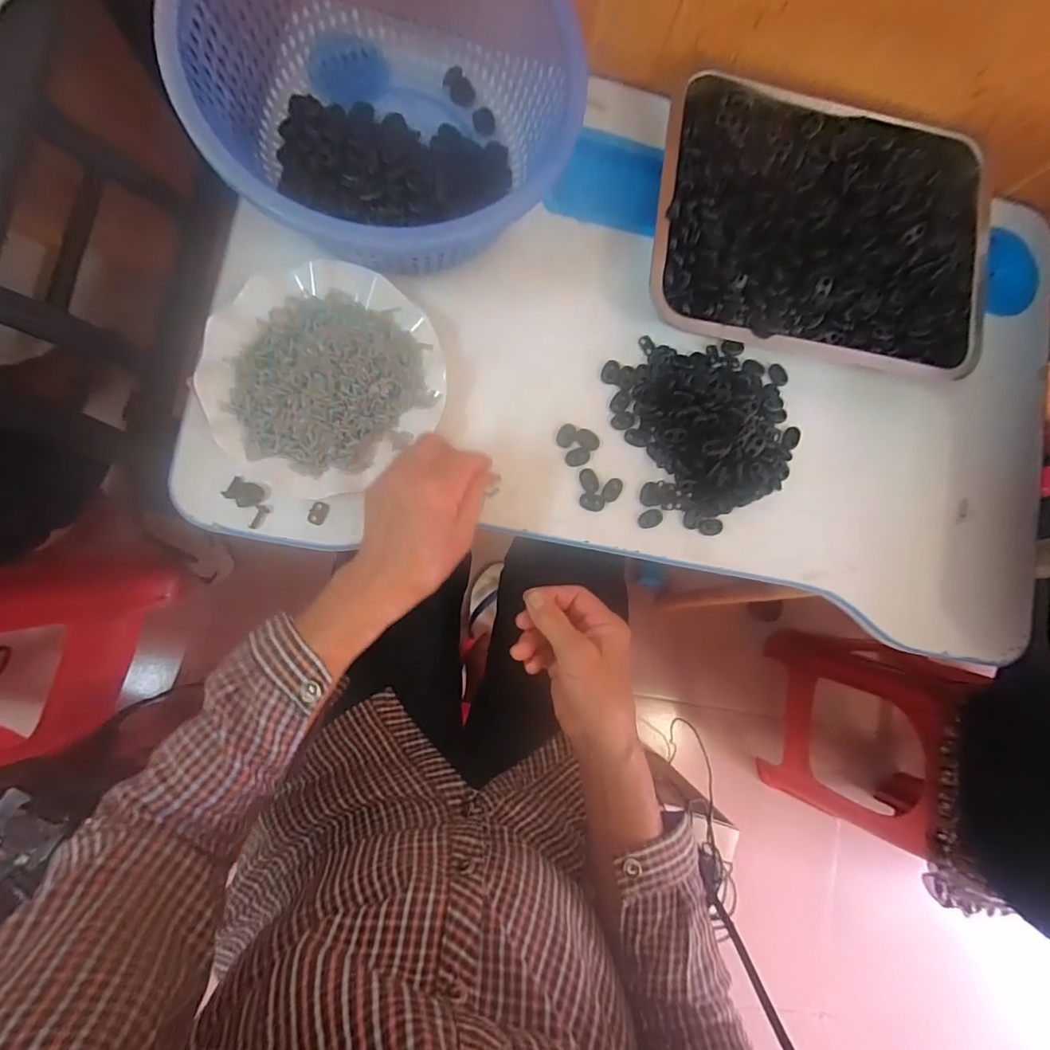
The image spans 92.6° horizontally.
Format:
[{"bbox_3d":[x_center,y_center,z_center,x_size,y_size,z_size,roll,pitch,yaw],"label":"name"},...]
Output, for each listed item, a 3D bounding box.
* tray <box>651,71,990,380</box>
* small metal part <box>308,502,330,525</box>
[{"bbox_3d":[0.269,-0.266,0.457,0.309,0.054,0.232,9,84,-8],"label":"tray"},{"bbox_3d":[-0.169,-0.009,0.411,0.013,0.004,0.019,27,83,-6],"label":"small metal part"}]

